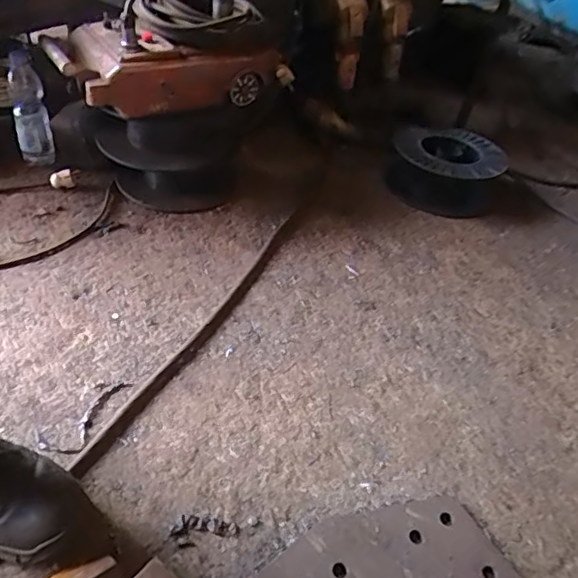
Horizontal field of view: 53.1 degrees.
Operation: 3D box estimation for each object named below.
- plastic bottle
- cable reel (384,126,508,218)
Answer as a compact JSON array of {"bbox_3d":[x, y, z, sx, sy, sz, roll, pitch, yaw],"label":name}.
[{"bbox_3d":[-0.559,-0.389,1.246,0.069,0.238,0.054,-13,44,-22],"label":"plastic bottle"},{"bbox_3d":[0.356,-0.269,1.341,0.257,0.119,0.249,15,41,10],"label":"cable reel"}]

